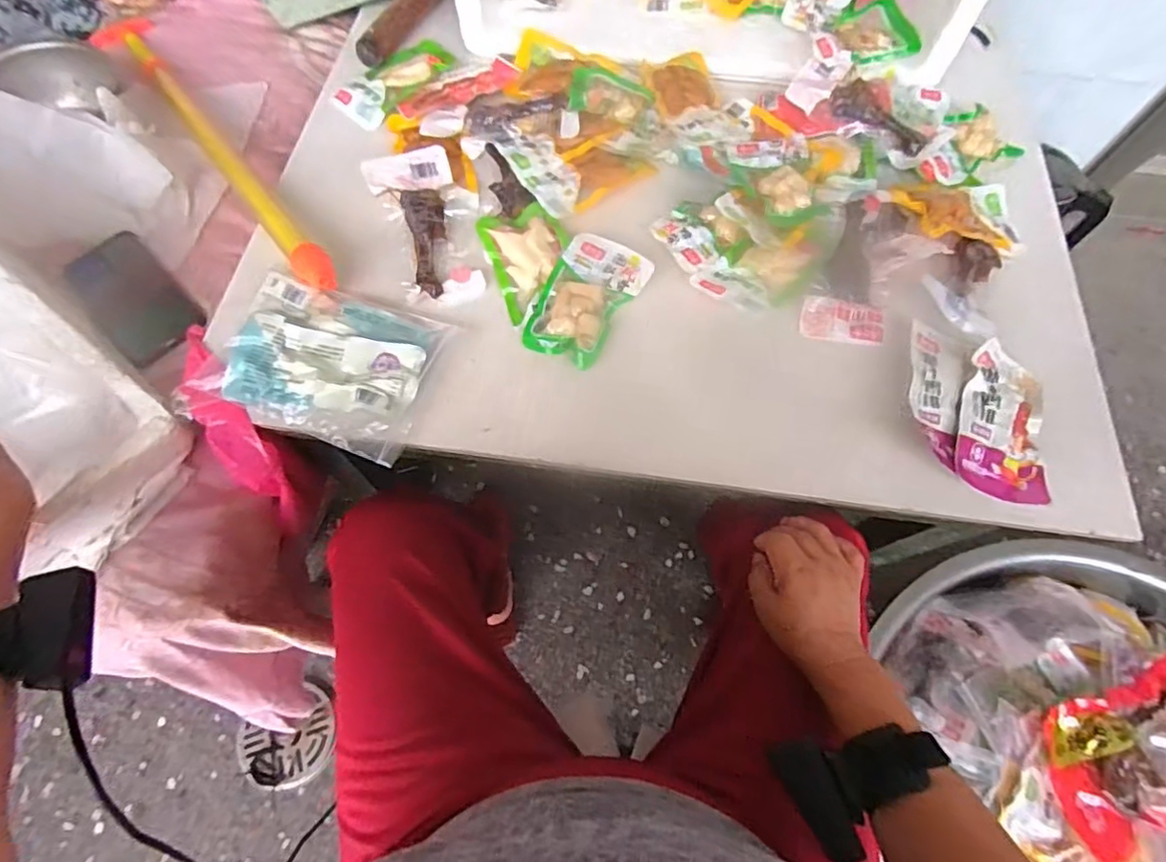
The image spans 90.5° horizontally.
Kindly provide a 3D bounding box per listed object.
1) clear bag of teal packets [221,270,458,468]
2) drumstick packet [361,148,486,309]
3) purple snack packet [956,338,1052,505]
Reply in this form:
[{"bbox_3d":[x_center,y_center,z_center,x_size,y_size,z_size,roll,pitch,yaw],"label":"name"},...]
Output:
[{"bbox_3d":[-0.213,-0.057,0.487,0.172,0.021,0.133,15,66,5],"label":"clear bag of teal packets"},{"bbox_3d":[-0.142,-0.200,0.548,0.091,0.023,0.169,-20,68,-10],"label":"drumstick packet"},{"bbox_3d":[0.346,-0.007,0.478,0.077,0.024,0.131,15,66,5],"label":"purple snack packet"}]

